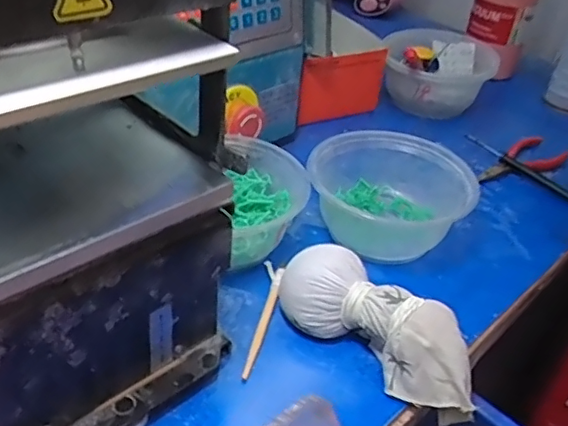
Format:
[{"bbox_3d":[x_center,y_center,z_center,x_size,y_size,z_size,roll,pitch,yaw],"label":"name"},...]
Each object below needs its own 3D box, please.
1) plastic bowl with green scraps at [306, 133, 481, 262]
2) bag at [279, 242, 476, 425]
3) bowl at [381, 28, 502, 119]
[{"bbox_3d":[0.086,-0.015,0.498,0.130,0.054,0.113,8,37,1],"label":"plastic bowl with green scraps"},{"bbox_3d":[0.064,0.074,0.395,0.146,0.050,0.058,28,42,26],"label":"bag"},{"bbox_3d":[0.189,-0.166,0.705,0.135,0.075,0.158,12,37,7],"label":"bowl"}]

